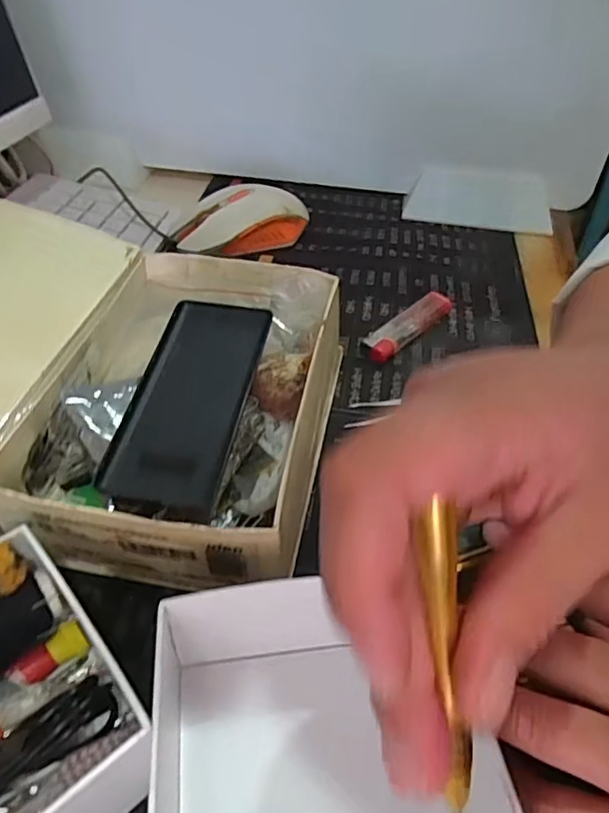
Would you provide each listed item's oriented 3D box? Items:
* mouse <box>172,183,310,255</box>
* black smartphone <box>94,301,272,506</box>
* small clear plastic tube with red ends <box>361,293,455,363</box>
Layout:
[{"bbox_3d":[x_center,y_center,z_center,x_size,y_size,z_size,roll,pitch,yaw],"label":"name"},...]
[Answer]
[{"bbox_3d":[-0.050,-0.159,0.484,0.116,0.036,0.060,-7,46,-11],"label":"mouse"},{"bbox_3d":[-0.056,-0.007,0.286,0.053,0.007,0.121,10,55,5],"label":"black smartphone"},{"bbox_3d":[0.074,-0.057,0.403,0.020,0.016,0.083,36,53,29],"label":"small clear plastic tube with red ends"}]

